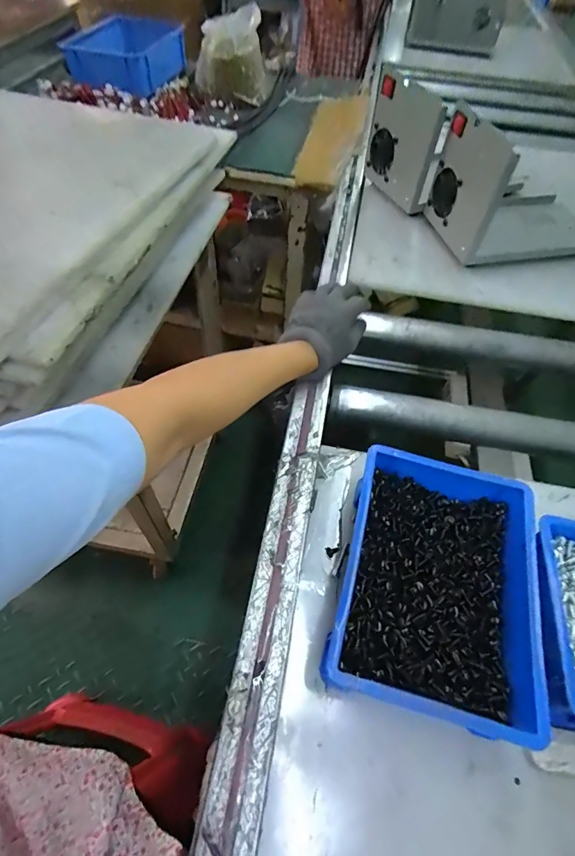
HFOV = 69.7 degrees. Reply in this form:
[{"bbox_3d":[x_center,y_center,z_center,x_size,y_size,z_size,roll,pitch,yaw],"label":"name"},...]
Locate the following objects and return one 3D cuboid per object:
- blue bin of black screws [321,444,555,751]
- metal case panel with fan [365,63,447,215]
[{"bbox_3d":[0.122,0.127,0.343,0.152,0.063,0.194,15,56,9],"label":"blue bin of black screws"},{"bbox_3d":[0.190,-0.469,0.695,0.029,0.182,0.154,-17,58,-14],"label":"metal case panel with fan"}]

